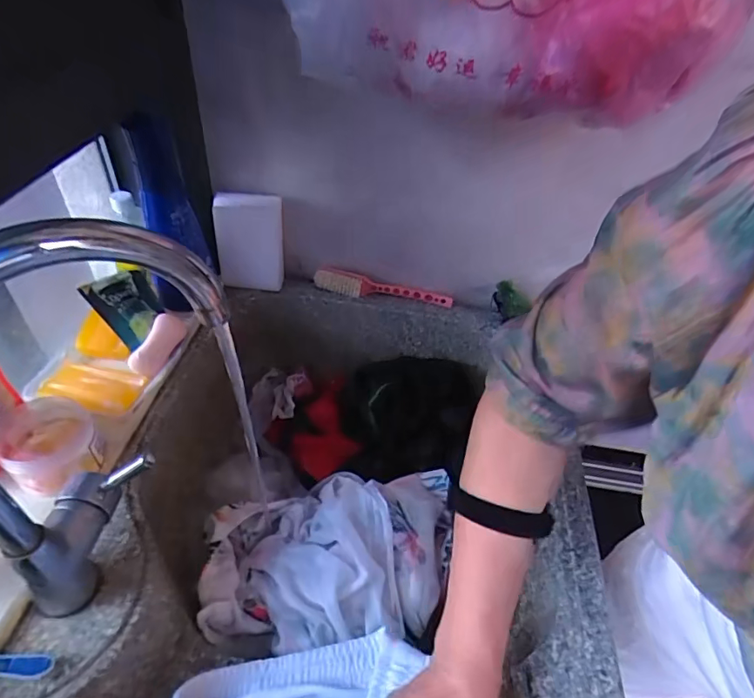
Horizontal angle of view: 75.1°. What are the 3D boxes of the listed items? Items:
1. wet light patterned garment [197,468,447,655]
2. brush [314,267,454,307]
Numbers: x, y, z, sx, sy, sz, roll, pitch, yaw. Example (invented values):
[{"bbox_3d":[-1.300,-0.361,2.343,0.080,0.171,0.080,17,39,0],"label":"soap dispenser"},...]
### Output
[{"bbox_3d":[-0.048,0.233,0.592,0.303,0.091,0.204,-2,46,-10],"label":"wet light patterned garment"},{"bbox_3d":[0.010,-0.092,0.780,0.218,0.037,0.028,10,45,2],"label":"brush"}]

